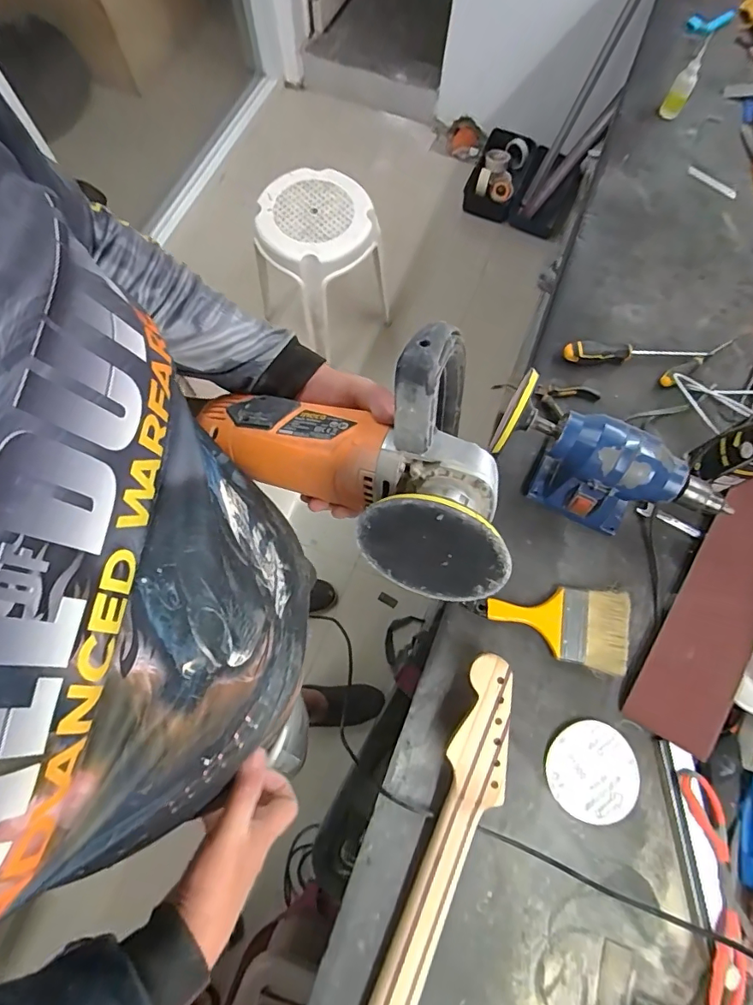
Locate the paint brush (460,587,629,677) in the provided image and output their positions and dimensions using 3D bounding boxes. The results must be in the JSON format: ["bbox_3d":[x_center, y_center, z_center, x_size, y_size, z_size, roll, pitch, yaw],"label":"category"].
[{"bbox_3d":[0.236,0.165,0.662,0.208,0.025,0.104,9,72,1],"label":"paint brush"}]

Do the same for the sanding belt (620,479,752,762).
[{"bbox_3d":[0.482,0.118,0.654,0.100,0.031,0.435,23,69,41],"label":"sanding belt"}]

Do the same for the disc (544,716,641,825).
[{"bbox_3d":[0.278,0.345,0.613,0.117,0.007,0.112,0,77,0],"label":"disc"}]

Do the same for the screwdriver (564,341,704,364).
[{"bbox_3d":[0.429,-0.246,0.787,0.233,0.035,0.028,0,72,-1],"label":"screwdriver"}]

